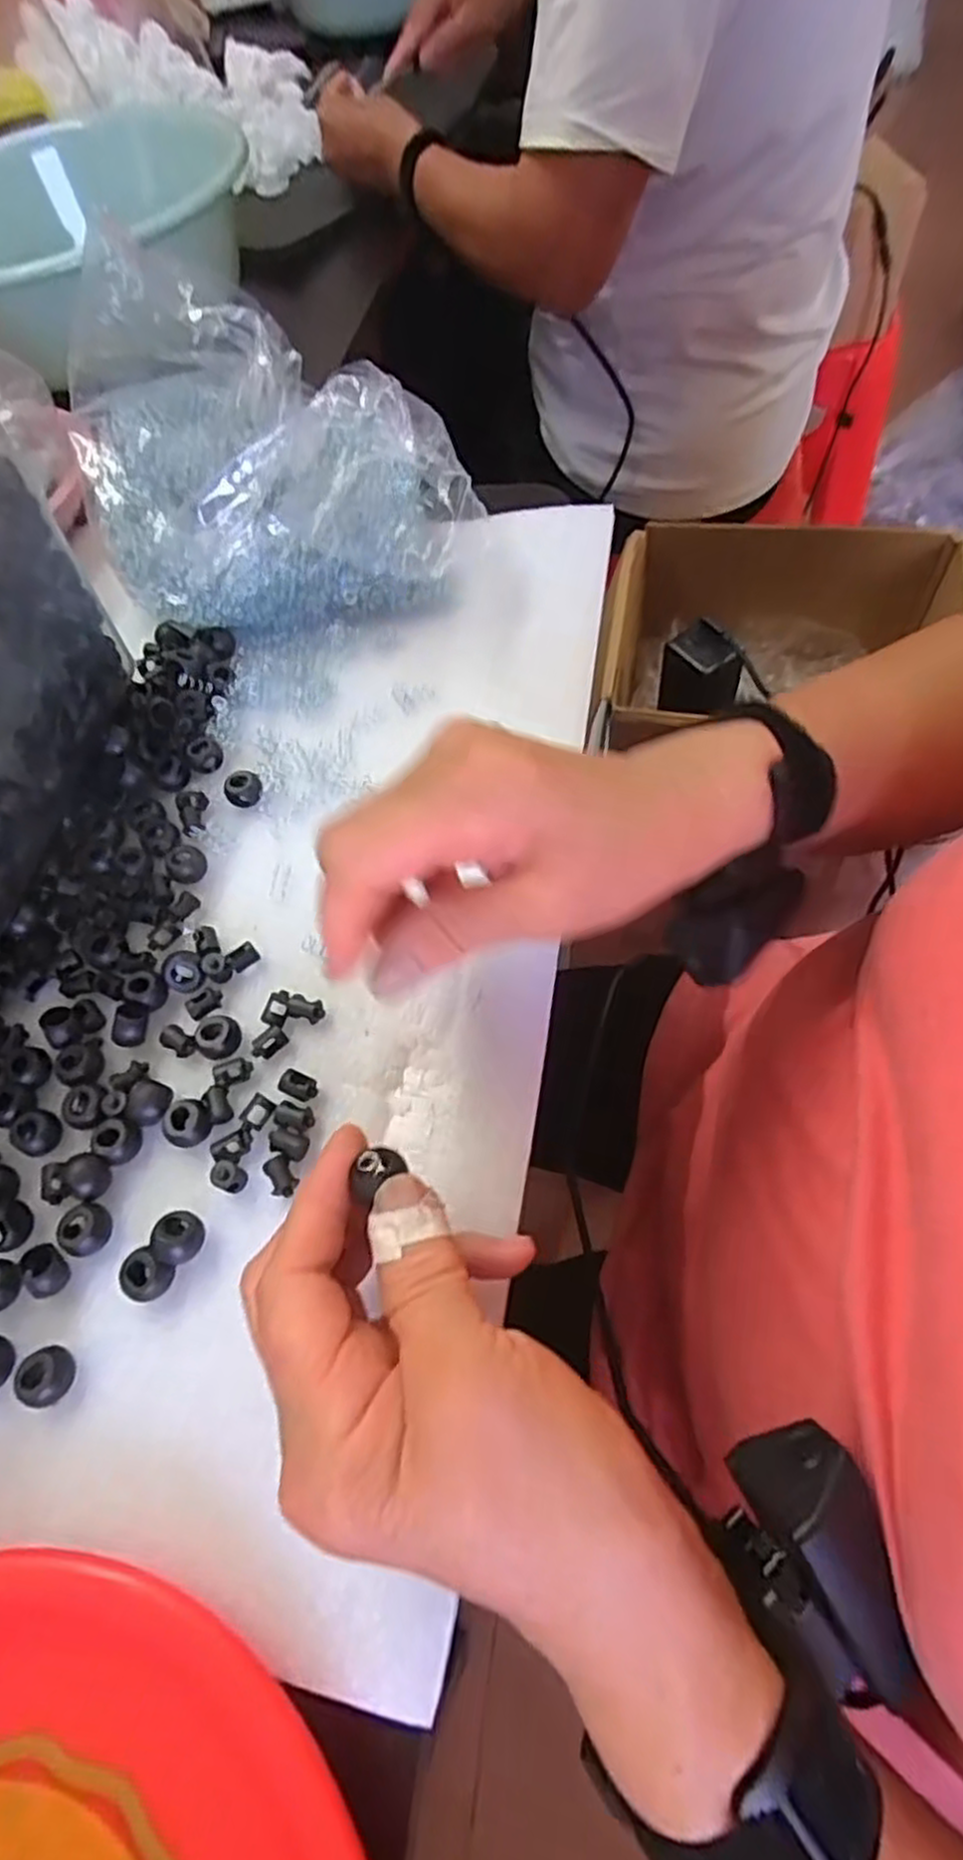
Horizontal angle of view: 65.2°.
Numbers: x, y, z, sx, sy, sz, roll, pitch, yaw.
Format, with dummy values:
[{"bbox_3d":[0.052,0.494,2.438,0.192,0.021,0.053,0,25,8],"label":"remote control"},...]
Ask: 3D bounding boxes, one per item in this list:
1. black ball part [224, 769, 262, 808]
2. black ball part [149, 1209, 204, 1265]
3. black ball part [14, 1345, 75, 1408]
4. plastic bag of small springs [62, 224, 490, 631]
[{"bbox_3d":[-0.115,-0.069,0.366,0.016,0.011,0.014,11,64,13],"label":"black ball part"},{"bbox_3d":[-0.107,0.109,0.267,0.016,0.014,0.016,-3,61,6],"label":"black ball part"},{"bbox_3d":[-0.145,0.149,0.250,0.015,0.011,0.016,-33,63,-11],"label":"black ball part"},{"bbox_3d":[-0.118,-0.251,0.395,0.187,0.119,0.170,-26,63,-8],"label":"plastic bag of small springs"}]

